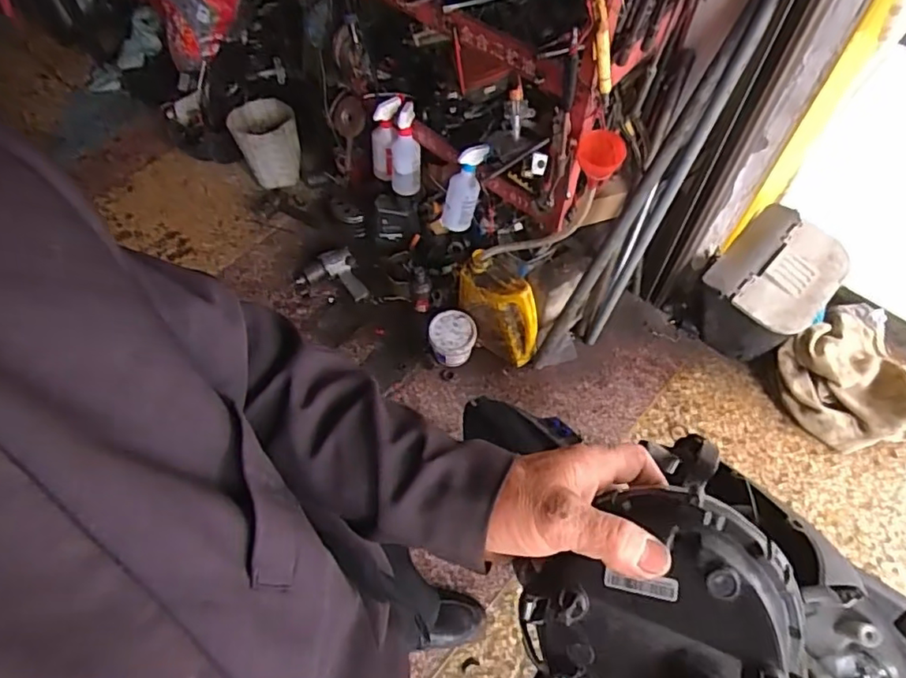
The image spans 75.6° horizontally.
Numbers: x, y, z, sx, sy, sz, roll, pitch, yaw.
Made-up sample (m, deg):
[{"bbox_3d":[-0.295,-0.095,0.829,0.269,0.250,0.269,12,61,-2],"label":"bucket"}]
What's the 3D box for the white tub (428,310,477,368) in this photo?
[{"bbox_3d":[-0.003,0.000,1.524,0.118,0.102,0.111,-1,60,1],"label":"white tub"}]

